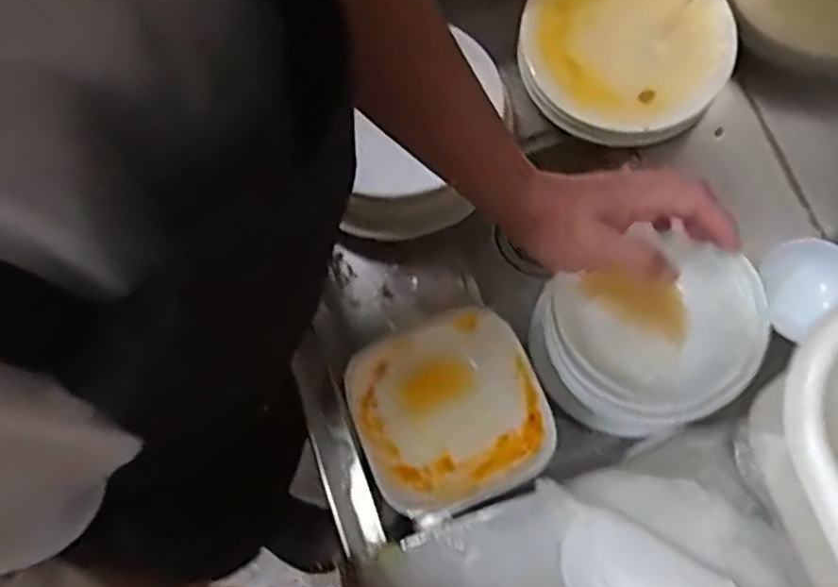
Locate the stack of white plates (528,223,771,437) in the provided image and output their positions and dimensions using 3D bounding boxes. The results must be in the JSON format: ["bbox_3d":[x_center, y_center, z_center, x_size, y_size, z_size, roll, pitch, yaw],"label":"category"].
[{"bbox_3d":[0.217,0.040,0.704,0.216,0.105,0.175,-26,75,15],"label":"stack of white plates"}]

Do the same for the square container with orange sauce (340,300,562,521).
[{"bbox_3d":[0.025,0.095,0.600,0.151,0.047,0.154,-24,77,-4],"label":"square container with orange sauce"}]

